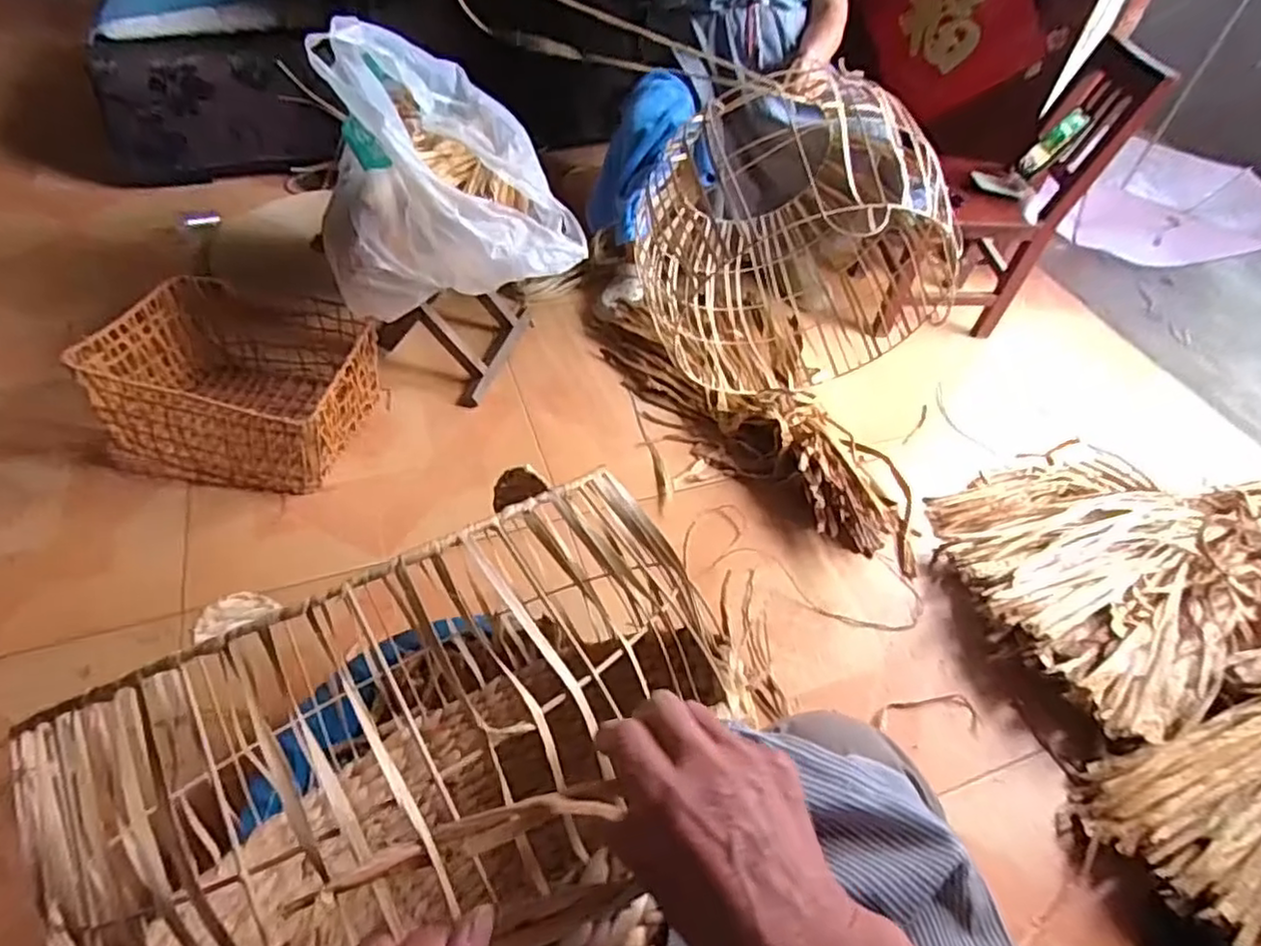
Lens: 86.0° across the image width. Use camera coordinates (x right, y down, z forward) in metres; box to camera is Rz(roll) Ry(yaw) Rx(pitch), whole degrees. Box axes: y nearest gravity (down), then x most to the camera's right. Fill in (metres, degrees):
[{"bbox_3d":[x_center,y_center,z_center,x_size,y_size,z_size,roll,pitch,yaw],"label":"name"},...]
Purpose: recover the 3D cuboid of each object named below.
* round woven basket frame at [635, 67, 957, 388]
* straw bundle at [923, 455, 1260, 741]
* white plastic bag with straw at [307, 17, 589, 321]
[{"bbox_3d":[0.301,-0.436,1.298,0.577,0.515,0.448,8,50,1],"label":"round woven basket frame"},{"bbox_3d":[0.924,0.149,1.143,0.746,0.161,0.504,-5,51,-10],"label":"straw bundle"},{"bbox_3d":[-0.314,-0.518,1.121,0.392,0.280,0.486,-10,52,-14],"label":"white plastic bag with straw"}]

